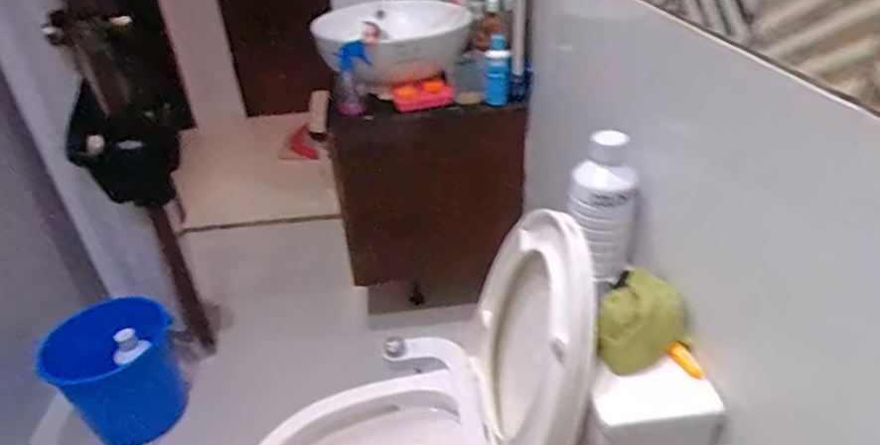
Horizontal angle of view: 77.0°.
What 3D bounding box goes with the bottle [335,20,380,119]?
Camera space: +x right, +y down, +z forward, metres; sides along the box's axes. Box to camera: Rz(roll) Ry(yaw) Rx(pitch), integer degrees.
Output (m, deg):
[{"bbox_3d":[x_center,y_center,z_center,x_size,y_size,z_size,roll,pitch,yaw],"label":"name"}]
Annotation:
[{"bbox_3d":[-0.206,-0.375,1.358,0.086,0.233,0.073,35,44,10],"label":"bottle"}]

